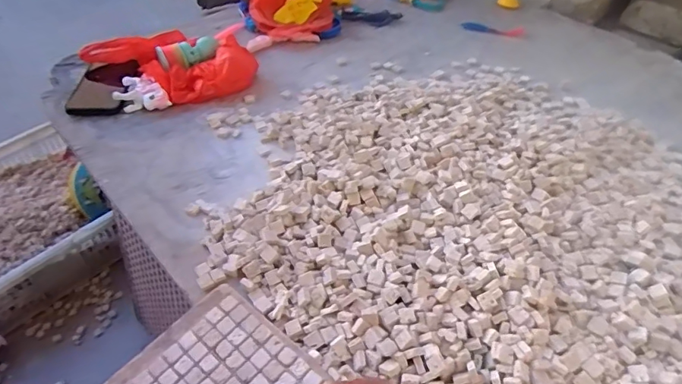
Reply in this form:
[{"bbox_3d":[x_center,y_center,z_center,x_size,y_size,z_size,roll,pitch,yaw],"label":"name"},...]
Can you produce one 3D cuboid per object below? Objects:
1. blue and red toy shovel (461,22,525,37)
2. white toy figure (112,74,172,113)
[{"bbox_3d":[0.316,-0.338,1.004,0.129,0.010,0.036,4,45,3],"label":"blue and red toy shovel"},{"bbox_3d":[-0.315,-0.152,0.752,0.067,0.027,0.080,-26,51,-25],"label":"white toy figure"}]

